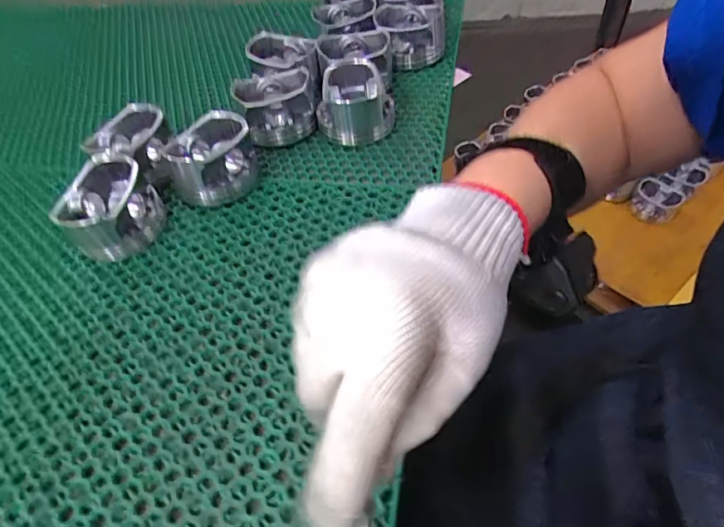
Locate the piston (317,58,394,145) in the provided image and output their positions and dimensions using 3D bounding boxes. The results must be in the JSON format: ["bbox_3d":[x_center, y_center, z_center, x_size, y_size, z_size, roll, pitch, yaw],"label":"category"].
[{"bbox_3d":[-0.009,-0.156,0.462,0.070,0.055,0.076,-19,51,-9],"label":"piston"}]

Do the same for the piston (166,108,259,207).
[{"bbox_3d":[-0.131,-0.093,0.422,0.068,0.053,0.073,-14,50,-6],"label":"piston"}]

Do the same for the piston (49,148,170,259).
[{"bbox_3d":[-0.207,-0.047,0.391,0.071,0.057,0.068,-26,53,-15],"label":"piston"}]

